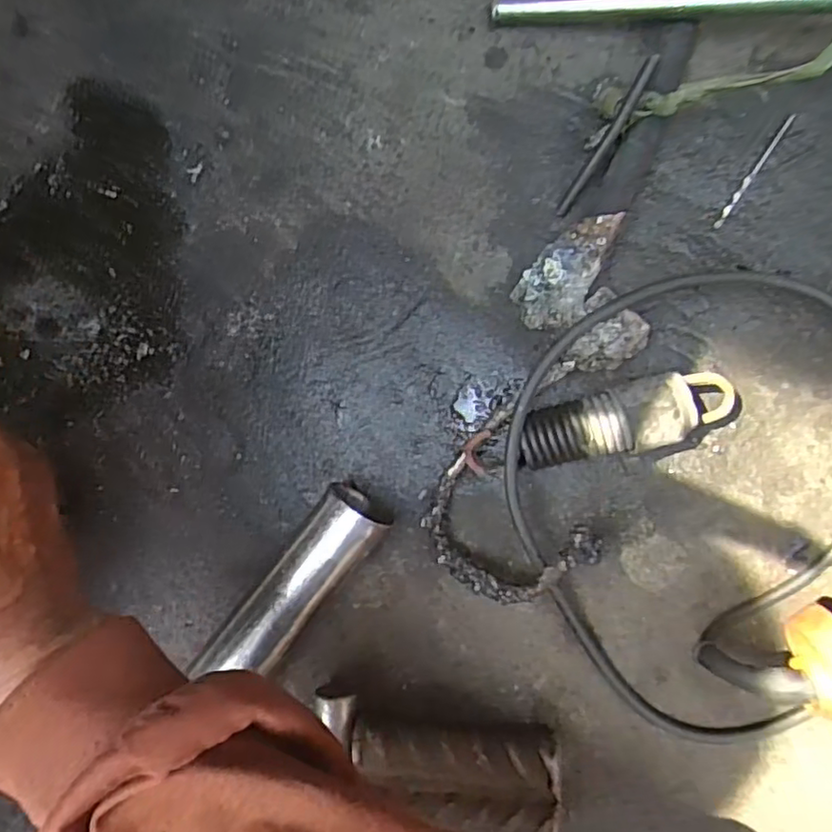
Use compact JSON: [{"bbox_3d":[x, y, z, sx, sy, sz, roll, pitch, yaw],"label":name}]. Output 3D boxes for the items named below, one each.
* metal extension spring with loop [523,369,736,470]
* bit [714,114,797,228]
[{"bbox_3d":[0.094,0.001,0.292,0.092,0.030,0.029,-15,88,6],"label":"metal extension spring with loop"},{"bbox_3d":[0.157,-0.113,0.298,0.004,0.004,0.059,33,93,6],"label":"bit"}]

